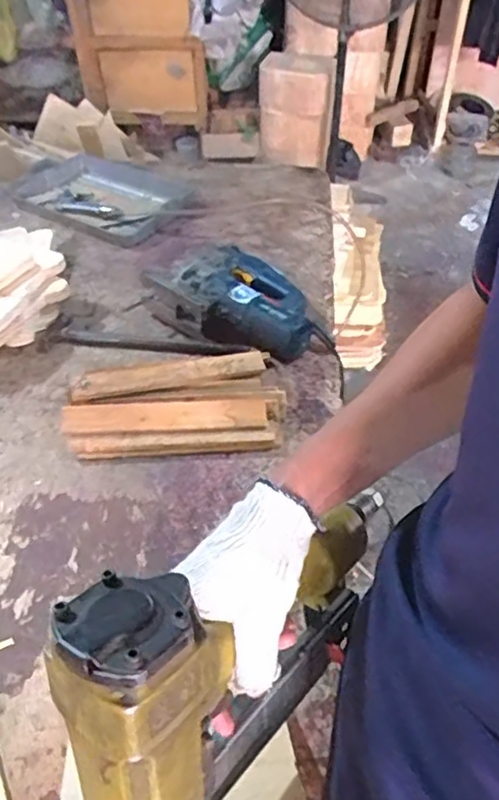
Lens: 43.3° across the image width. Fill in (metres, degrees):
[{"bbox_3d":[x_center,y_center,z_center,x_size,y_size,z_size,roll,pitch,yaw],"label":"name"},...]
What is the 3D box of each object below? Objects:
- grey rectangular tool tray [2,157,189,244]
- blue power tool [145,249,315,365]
[{"bbox_3d":[-0.293,-0.404,1.246,0.370,0.047,0.236,21,49,20],"label":"grey rectangular tool tray"},{"bbox_3d":[-0.007,-0.154,0.955,0.245,0.068,0.175,30,52,27],"label":"blue power tool"}]

